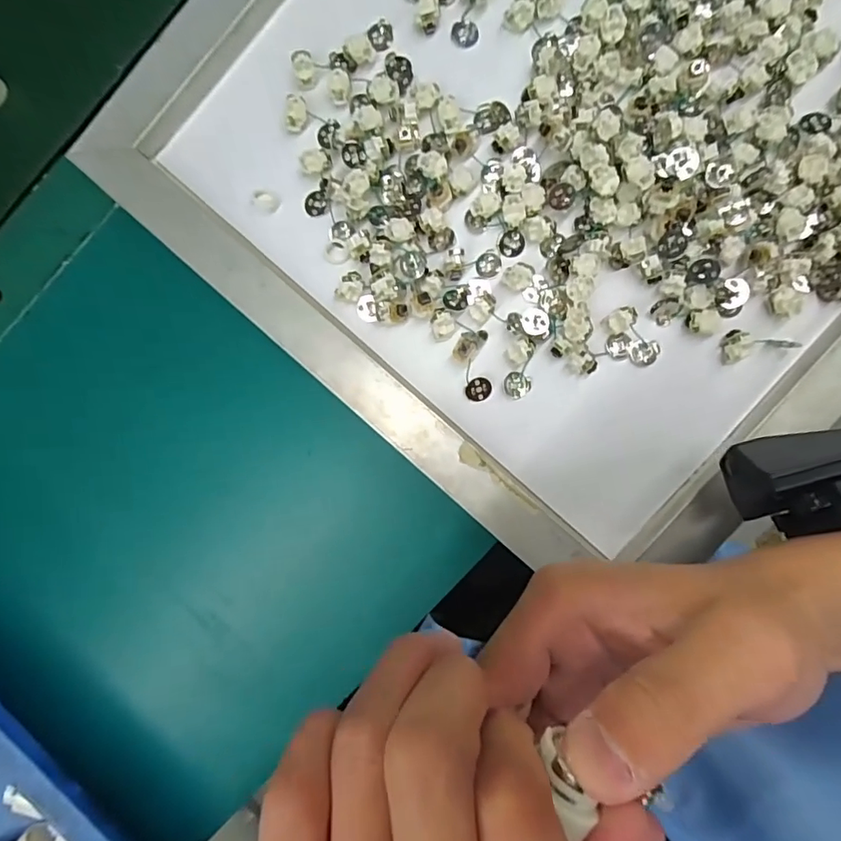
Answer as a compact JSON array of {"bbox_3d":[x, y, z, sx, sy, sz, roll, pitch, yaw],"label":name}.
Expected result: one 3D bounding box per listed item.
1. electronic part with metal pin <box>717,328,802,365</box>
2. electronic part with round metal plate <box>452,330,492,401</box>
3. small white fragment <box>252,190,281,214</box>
[{"bbox_3d":[0.187,-0.044,0.283,0.038,0.011,0.017,-13,88,5],"label":"electronic part with metal pin"},{"bbox_3d":[0.029,-0.031,0.292,0.020,0.013,0.040,-4,89,5],"label":"electronic part with round metal plate"},{"bbox_3d":[-0.091,-0.128,0.302,0.015,0.005,0.012,34,92,5],"label":"small white fragment"}]

